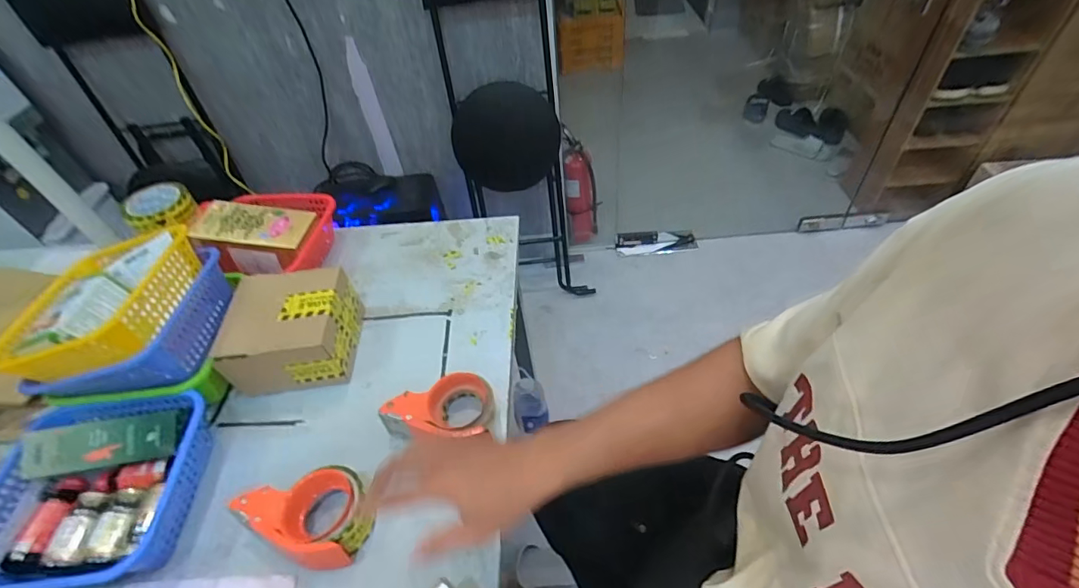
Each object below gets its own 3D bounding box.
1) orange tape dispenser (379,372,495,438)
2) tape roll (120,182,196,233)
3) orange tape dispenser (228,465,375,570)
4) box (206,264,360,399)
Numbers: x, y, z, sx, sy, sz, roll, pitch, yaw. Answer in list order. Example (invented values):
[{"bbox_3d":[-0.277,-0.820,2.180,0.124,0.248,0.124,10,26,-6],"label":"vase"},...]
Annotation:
[{"bbox_3d":[-0.127,0.151,0.625,0.137,0.062,0.091,3,48,9],"label":"orange tape dispenser"},{"bbox_3d":[-0.662,-0.149,0.833,0.107,0.043,0.101,-34,52,-22],"label":"tape roll"},{"bbox_3d":[-0.260,0.247,0.551,0.139,0.061,0.102,17,52,21],"label":"orange tape dispenser"},{"bbox_3d":[-0.358,0.053,0.700,0.156,0.109,0.151,-8,47,0],"label":"box"}]

